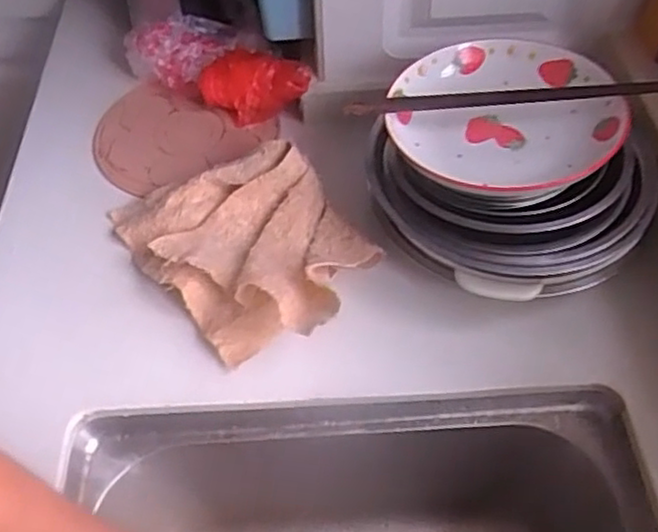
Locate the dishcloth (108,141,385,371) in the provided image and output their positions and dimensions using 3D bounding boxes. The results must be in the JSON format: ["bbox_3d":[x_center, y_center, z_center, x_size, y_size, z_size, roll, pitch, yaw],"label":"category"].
[{"bbox_3d":[-0.063,-0.025,0.561,0.155,0.056,0.235,-36,59,-24],"label":"dishcloth"}]

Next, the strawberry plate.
[{"bbox_3d":[0.138,-0.116,0.556,0.172,0.038,0.174,-2,54,3],"label":"strawberry plate"}]

